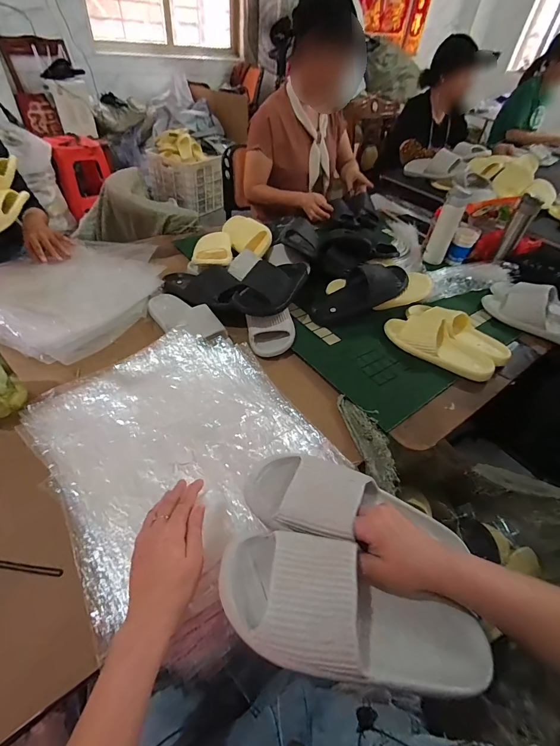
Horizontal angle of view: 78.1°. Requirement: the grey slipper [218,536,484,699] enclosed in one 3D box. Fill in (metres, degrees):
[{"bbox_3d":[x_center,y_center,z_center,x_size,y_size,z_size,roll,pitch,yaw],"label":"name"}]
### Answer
[{"bbox_3d":[0.071,0.240,0.345,0.264,0.063,0.107,21,49,2],"label":"grey slipper"}]

